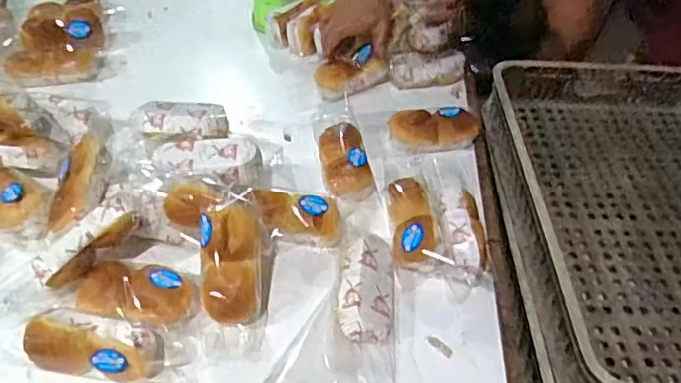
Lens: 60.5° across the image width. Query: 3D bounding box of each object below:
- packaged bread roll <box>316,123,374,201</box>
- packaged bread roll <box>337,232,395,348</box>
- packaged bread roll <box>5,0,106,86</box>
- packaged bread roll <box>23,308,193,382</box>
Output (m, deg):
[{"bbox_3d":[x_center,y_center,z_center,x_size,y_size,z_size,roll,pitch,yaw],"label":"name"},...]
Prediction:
[{"bbox_3d":[0.008,-0.050,0.876,0.078,0.043,0.132,-6,48,-12],"label":"packaged bread roll"},{"bbox_3d":[0.032,0.127,0.733,0.070,0.059,0.131,6,46,0],"label":"packaged bread roll"},{"bbox_3d":[-0.509,-0.283,1.071,0.142,0.064,0.248,0,47,-5],"label":"packaged bread roll"},{"bbox_3d":[-0.260,0.179,0.659,0.173,0.064,0.068,9,46,3],"label":"packaged bread roll"}]

